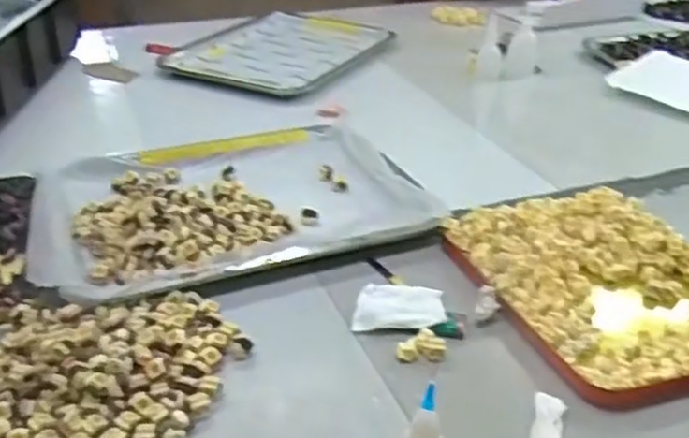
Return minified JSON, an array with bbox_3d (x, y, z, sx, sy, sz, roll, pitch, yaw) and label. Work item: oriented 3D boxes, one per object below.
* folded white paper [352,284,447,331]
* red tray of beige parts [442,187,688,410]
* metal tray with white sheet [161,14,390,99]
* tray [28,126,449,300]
[{"bbox_3d":[0.046,0.070,0.593,0.071,0.011,0.064,2,30,3],"label":"folded white paper"},{"bbox_3d":[0.222,0.047,0.606,0.200,0.020,0.245,-10,31,-17],"label":"red tray of beige parts"},{"bbox_3d":[-0.095,-0.276,1.180,0.273,0.024,0.382,16,33,25],"label":"metal tray with white sheet"},{"bbox_3d":[-0.116,-0.026,0.724,0.363,0.031,0.273,-13,32,-22],"label":"tray"}]

